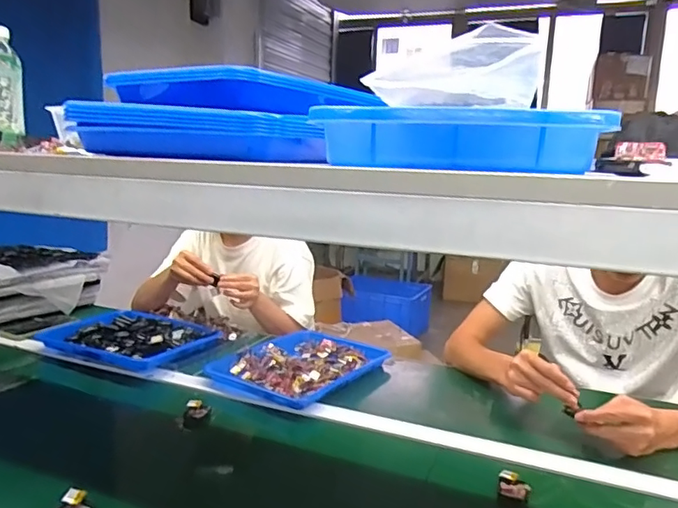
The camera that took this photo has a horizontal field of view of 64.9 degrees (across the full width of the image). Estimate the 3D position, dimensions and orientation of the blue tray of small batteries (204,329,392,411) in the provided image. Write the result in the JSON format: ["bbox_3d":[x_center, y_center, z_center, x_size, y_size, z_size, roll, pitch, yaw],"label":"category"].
[{"bbox_3d":[-0.075,0.216,1.076,0.251,0.030,0.311,9,13,33],"label":"blue tray of small batteries"}]

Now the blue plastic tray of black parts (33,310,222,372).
[{"bbox_3d":[-0.451,0.179,1.161,0.308,0.044,0.243,8,13,32],"label":"blue plastic tray of black parts"}]

